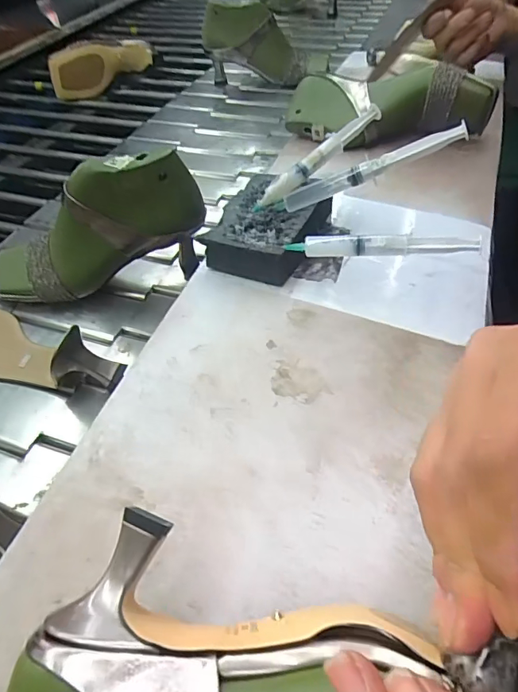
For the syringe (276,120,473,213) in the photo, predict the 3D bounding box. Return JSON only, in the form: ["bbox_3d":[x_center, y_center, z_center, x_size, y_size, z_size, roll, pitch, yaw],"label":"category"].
[{"bbox_3d":[0.091,-0.151,0.411,0.164,0.017,0.013,-17,43,21],"label":"syringe"}]

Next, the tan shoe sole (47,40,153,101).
[{"bbox_3d":[-0.297,-0.531,0.914,0.196,0.085,0.034,-34,54,-25],"label":"tan shoe sole"}]

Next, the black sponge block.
[{"bbox_3d":[0.012,-0.110,0.450,0.089,0.037,0.123,19,51,20],"label":"black sponge block"}]

